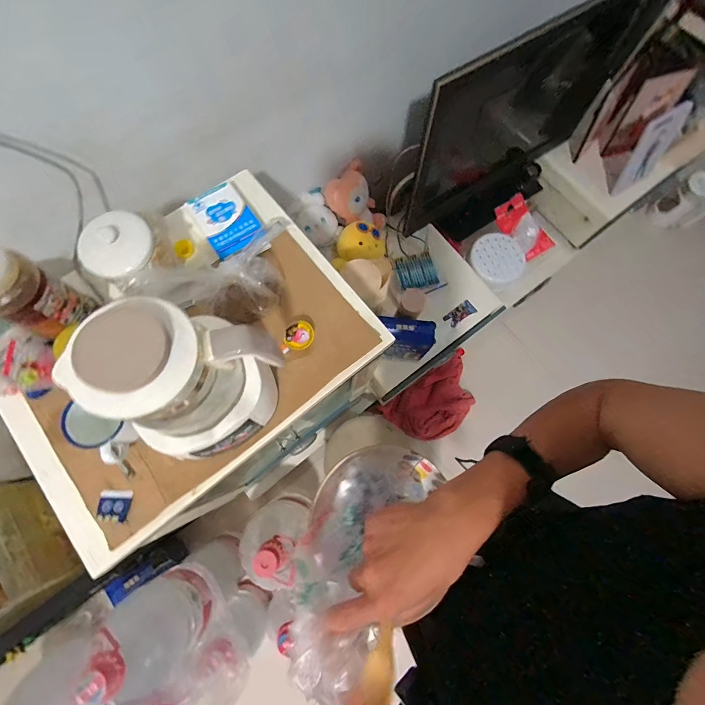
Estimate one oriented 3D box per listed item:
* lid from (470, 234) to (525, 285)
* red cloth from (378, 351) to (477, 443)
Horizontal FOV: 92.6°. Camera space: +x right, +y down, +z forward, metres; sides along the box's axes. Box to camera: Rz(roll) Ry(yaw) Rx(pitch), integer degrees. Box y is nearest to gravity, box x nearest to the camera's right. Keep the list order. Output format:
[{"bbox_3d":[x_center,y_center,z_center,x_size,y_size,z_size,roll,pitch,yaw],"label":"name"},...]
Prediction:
[{"bbox_3d":[0.514,-0.324,1.180,0.206,0.035,0.171,13,82,-16],"label":"lid"},{"bbox_3d":[0.322,0.201,1.297,0.384,0.111,0.233,-34,78,-10],"label":"red cloth"}]

